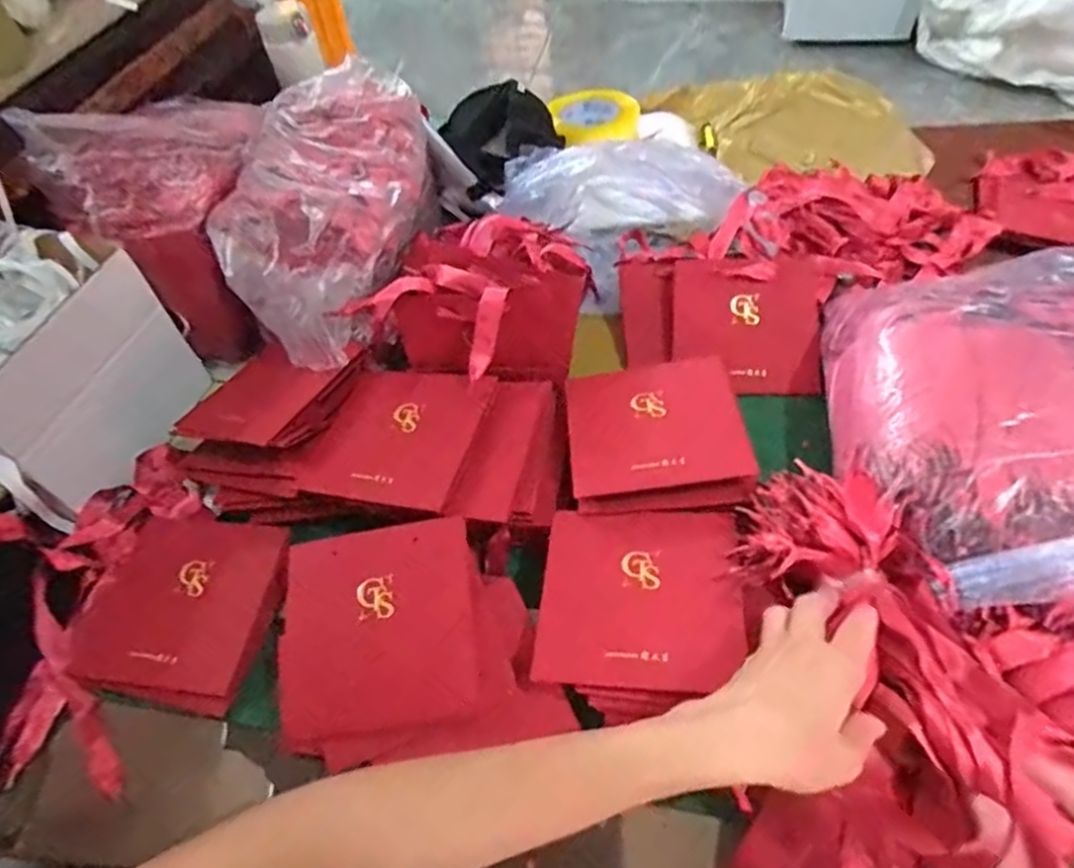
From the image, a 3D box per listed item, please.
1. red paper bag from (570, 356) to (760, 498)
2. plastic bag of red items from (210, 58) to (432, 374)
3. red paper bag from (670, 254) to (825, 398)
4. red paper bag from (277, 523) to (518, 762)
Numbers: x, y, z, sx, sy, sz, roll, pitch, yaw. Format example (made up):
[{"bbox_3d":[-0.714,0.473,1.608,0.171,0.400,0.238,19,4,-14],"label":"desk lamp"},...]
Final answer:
[{"bbox_3d":[0.098,-0.010,0.561,0.140,0.011,0.130,-5,52,2],"label":"red paper bag"},{"bbox_3d":[-0.210,-0.223,0.677,0.177,0.116,0.344,-1,52,5],"label":"plastic bag of red items"},{"bbox_3d":[0.210,-0.109,0.676,0.145,0.025,0.143,4,84,5],"label":"red paper bag"},{"bbox_3d":[-0.110,0.145,0.490,0.162,0.010,0.148,-10,73,5],"label":"red paper bag"}]

